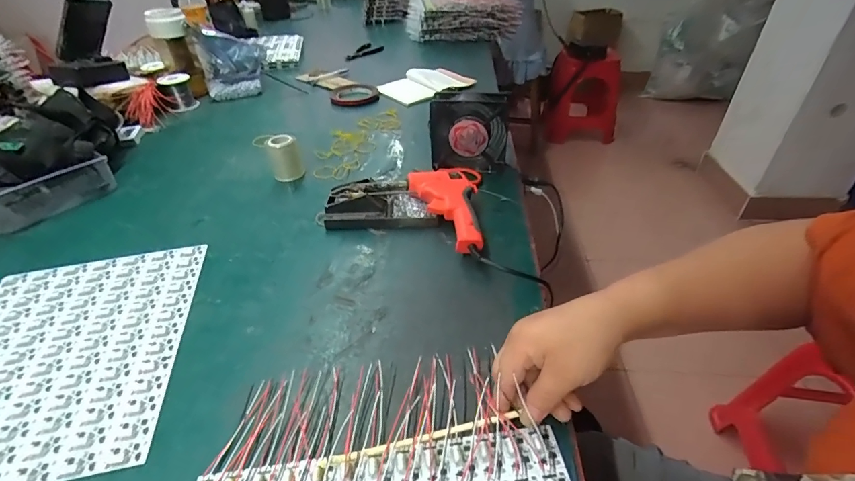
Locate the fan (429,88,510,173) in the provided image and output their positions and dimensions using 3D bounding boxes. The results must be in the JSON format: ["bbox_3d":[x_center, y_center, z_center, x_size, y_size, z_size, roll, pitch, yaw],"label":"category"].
[{"bbox_3d":[0.066,-0.170,0.653,0.122,0.112,0.045,0,40,5],"label":"fan"}]

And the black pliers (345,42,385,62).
[{"bbox_3d":[-0.198,-0.574,1.261,0.048,0.022,0.155,24,47,29],"label":"black pliers"}]

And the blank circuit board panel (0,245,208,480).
[{"bbox_3d":[-0.383,0.113,0.432,0.241,0.004,0.286,-10,41,-8],"label":"blank circuit board panel"}]

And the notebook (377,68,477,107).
[{"bbox_3d":[-0.004,-0.386,1.007,0.207,0.016,0.153,-27,46,-28],"label":"notebook"}]

